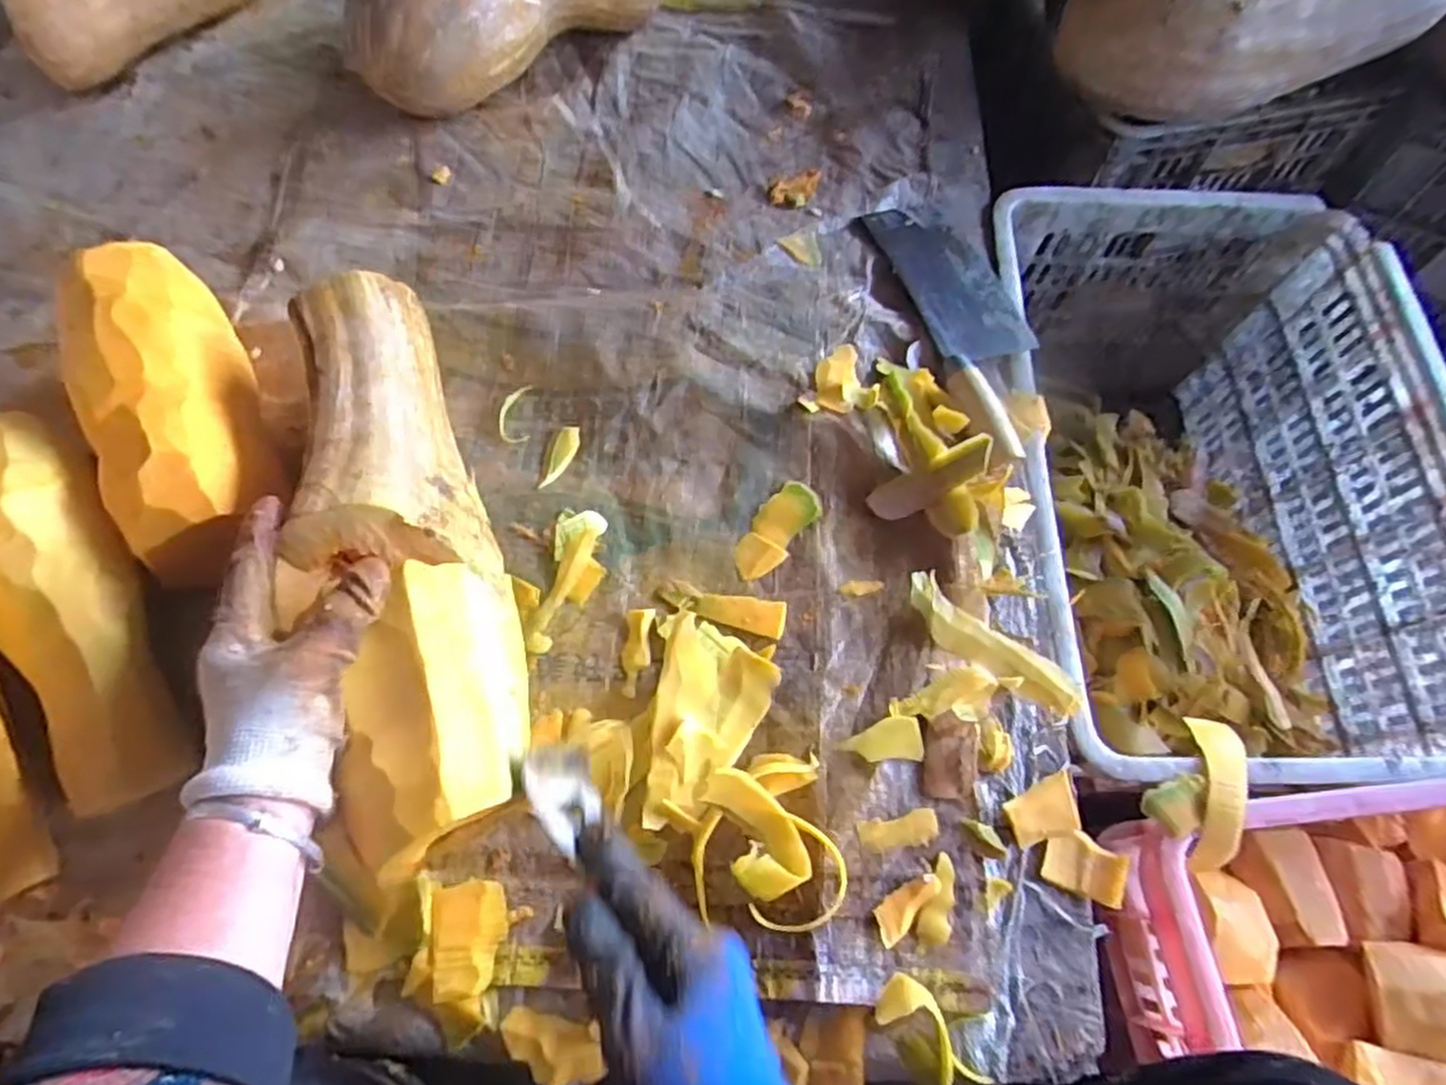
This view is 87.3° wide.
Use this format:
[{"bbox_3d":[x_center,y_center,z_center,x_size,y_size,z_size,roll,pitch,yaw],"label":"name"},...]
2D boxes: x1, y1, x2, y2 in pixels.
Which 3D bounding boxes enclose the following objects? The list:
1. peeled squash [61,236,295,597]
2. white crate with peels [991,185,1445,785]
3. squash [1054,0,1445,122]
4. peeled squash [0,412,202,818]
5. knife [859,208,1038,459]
[{"bbox_3d":[-0.364,-0.087,0.512,0.102,0.091,0.249,-26,69,-12],"label":"peeled squash"},{"bbox_3d":[0.402,-0.036,0.695,0.341,0.277,0.501,2,66,0],"label":"white crate with peels"},{"bbox_3d":[0.461,-0.463,0.680,0.298,0.127,0.128,-16,67,-8],"label":"squash"},{"bbox_3d":[-0.391,0.028,0.448,0.073,0.066,0.267,-27,69,-12],"label":"peeled squash"},{"bbox_3d":[0.206,-0.188,0.616,0.089,0.025,0.261,-17,67,-8],"label":"knife"}]

